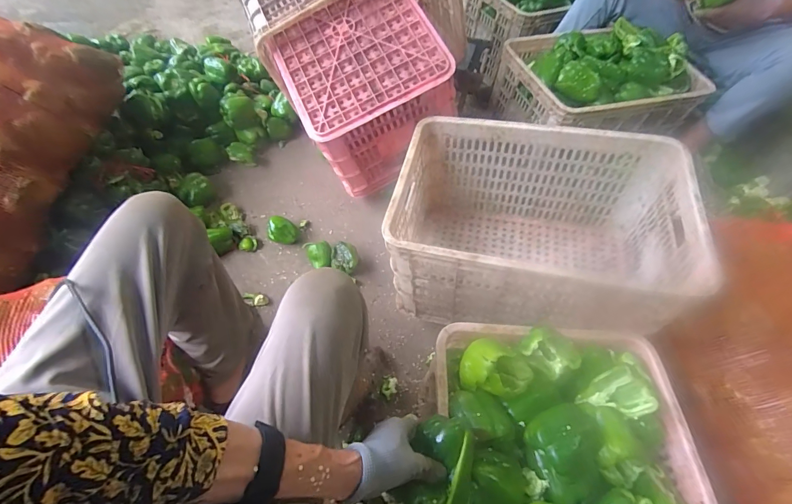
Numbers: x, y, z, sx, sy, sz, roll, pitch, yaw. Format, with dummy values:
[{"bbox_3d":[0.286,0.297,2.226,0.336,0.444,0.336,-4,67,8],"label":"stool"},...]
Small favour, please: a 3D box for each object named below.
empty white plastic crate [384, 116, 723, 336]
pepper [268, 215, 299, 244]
[{"bbox_3d":[0.269,-0.034,0.813,0.530,0.342,0.358,13,57,5],"label":"empty white plastic crate"},{"bbox_3d":[-0.301,-0.050,1.018,0.072,0.074,0.065,34,61,17],"label":"pepper"}]

